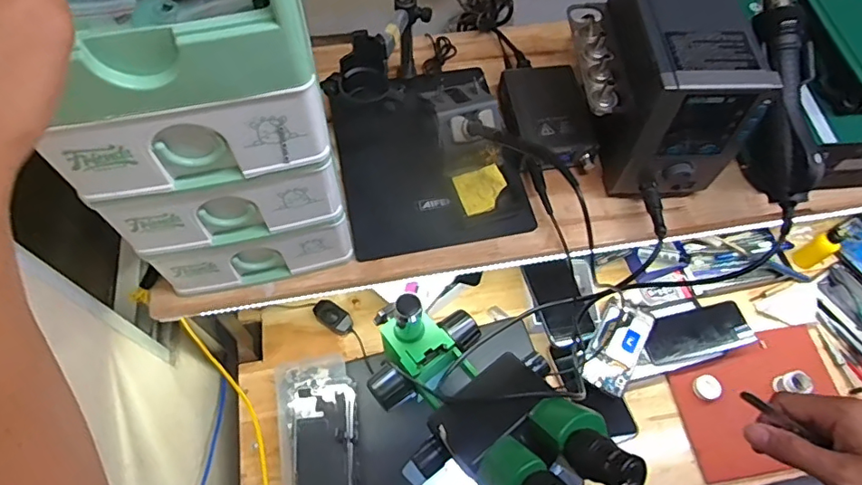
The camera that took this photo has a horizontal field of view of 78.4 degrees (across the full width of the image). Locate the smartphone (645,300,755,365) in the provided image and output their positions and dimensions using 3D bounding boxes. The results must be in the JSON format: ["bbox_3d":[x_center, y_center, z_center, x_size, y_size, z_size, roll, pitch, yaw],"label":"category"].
[{"bbox_3d":[0.412,0.140,0.818,0.162,0.012,0.069,-15,79,0],"label":"smartphone"}]

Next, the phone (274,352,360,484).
[{"bbox_3d":[-0.156,0.261,0.741,0.107,0.053,0.211,-9,63,-7],"label":"phone"}]

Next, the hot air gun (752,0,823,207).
[{"bbox_3d":[0.345,-0.156,0.513,0.036,0.037,0.237,-4,87,-4],"label":"hot air gun"}]

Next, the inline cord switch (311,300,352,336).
[{"bbox_3d":[-0.153,0.117,0.840,0.066,0.029,0.040,27,65,12],"label":"inline cord switch"}]

